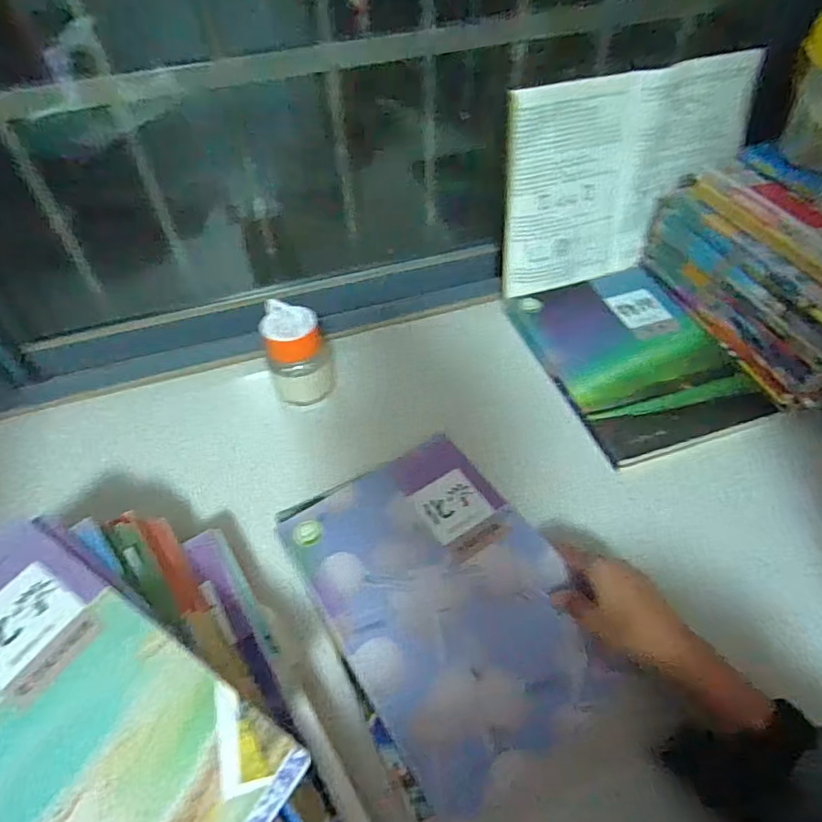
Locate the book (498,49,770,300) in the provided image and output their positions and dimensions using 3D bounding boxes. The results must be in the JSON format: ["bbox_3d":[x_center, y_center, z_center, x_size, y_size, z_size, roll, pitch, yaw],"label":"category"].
[{"bbox_3d":[0.288,-0.309,0.728,0.344,0.253,0.030,-15,35,-10],"label":"book"}]

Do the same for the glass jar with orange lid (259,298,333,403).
[{"bbox_3d":[-0.133,-0.063,0.629,0.066,0.110,0.060,8,51,8],"label":"glass jar with orange lid"}]

